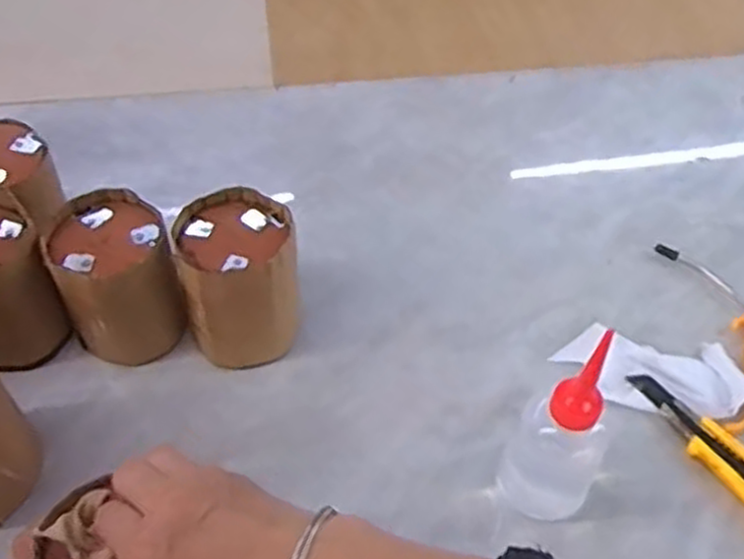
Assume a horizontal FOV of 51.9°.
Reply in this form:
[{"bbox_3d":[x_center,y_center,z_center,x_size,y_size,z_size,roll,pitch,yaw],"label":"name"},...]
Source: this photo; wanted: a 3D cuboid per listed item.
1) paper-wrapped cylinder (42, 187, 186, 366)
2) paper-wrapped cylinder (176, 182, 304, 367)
[{"bbox_3d":[-0.190,0.000,0.574,0.078,0.105,0.084,-21,54,-17],"label":"paper-wrapped cylinder"},{"bbox_3d":[-0.097,0.001,0.577,0.085,0.108,0.091,-8,51,-8],"label":"paper-wrapped cylinder"}]

